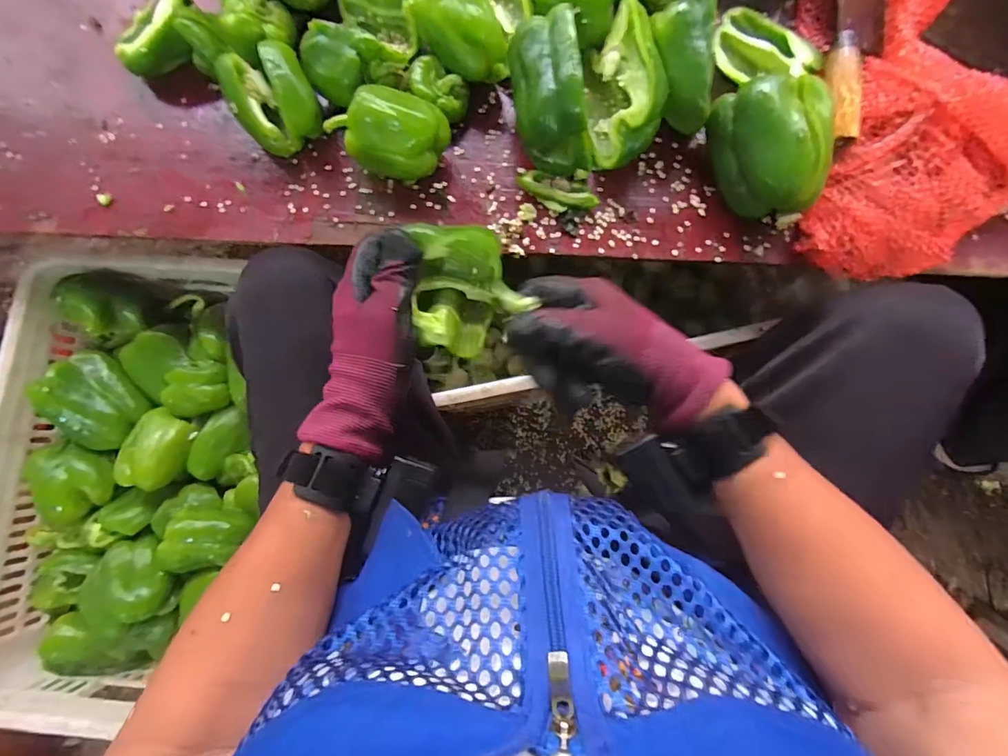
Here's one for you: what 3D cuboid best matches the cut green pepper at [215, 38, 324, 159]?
[{"bbox_3d":[-0.219,-0.264,0.440,0.074,0.064,0.078,-27,83,-1],"label":"cut green pepper"}]

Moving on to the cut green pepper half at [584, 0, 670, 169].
[{"bbox_3d":[0.110,-0.261,0.419,0.060,0.082,0.118,-8,83,2],"label":"cut green pepper half"}]

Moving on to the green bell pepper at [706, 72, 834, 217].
[{"bbox_3d":[0.237,-0.200,0.405,0.084,0.079,0.108,-13,83,1],"label":"green bell pepper"}]

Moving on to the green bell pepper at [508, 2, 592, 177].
[{"bbox_3d":[0.043,-0.252,0.417,0.065,0.088,0.117,-11,83,1],"label":"green bell pepper"}]

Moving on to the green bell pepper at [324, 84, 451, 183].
[{"bbox_3d":[-0.106,-0.224,0.431,0.107,0.072,0.061,2,83,3],"label":"green bell pepper"}]

